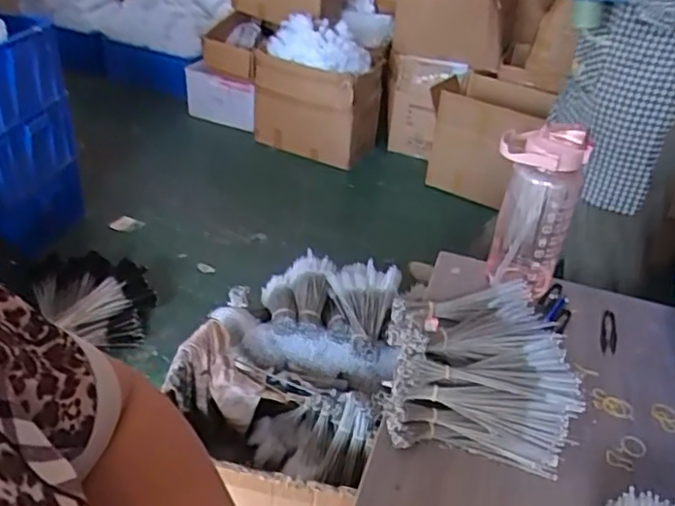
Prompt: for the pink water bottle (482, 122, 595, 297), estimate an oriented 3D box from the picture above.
[{"bbox_3d":[0.308,-0.074,1.002,0.129,0.268,0.095,18,37,17],"label":"pink water bottle"}]

